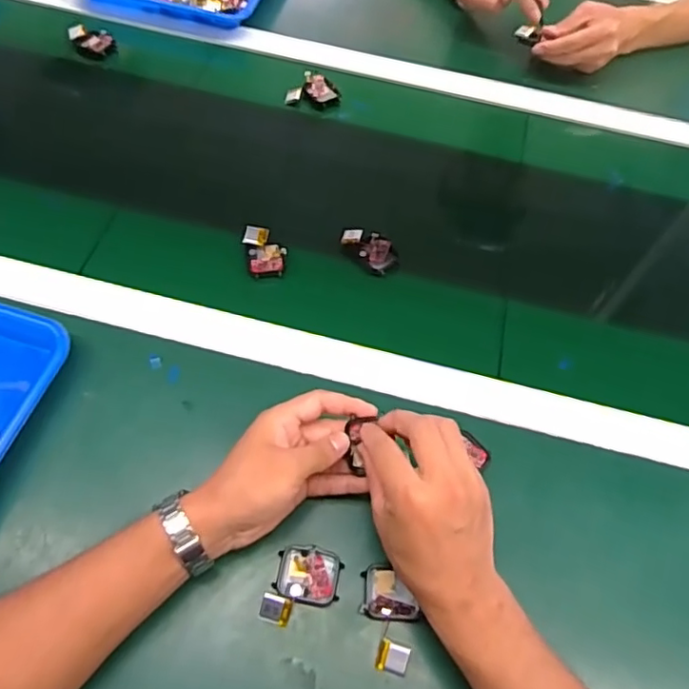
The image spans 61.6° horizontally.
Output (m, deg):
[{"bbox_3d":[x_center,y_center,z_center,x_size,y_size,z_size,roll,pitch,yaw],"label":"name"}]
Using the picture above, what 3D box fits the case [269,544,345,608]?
[{"bbox_3d":[-0.027,0.172,0.430,0.047,0.007,0.039,11,59,2],"label":"case"}]

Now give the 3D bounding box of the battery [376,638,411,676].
[{"bbox_3d":[0.035,0.220,0.406,0.022,0.004,0.019,18,60,6],"label":"battery"}]

